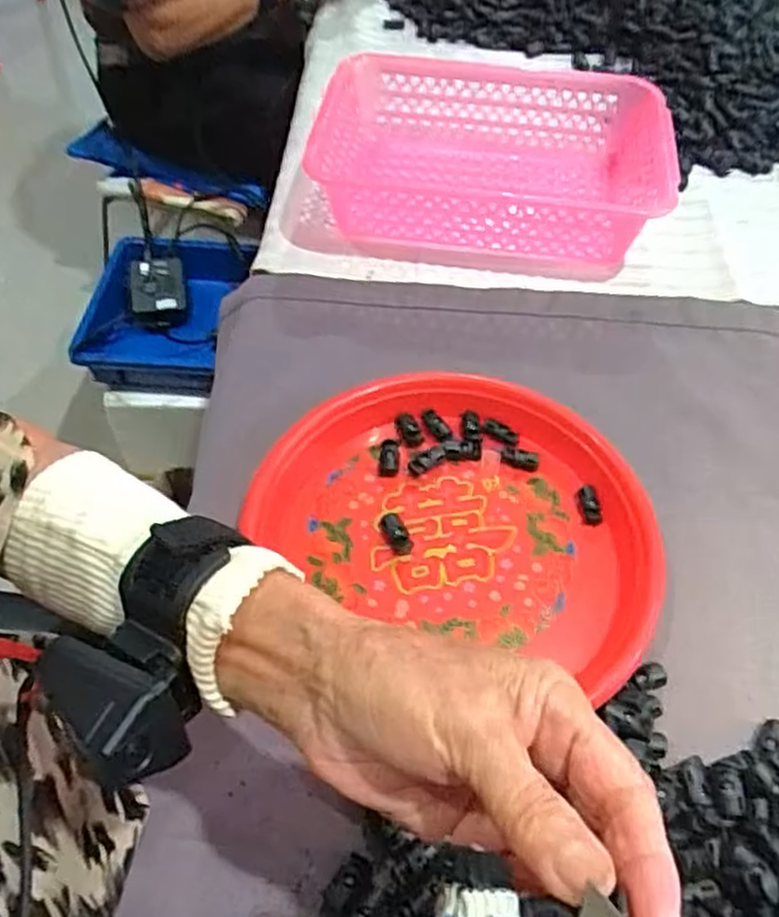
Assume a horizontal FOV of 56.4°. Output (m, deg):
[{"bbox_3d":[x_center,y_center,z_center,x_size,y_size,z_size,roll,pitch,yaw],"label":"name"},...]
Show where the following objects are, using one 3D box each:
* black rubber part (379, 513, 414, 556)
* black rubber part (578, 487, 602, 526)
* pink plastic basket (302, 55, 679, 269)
[{"bbox_3d":[0.005,0.050,0.471,0.015,0.007,0.030,-18,56,-14],"label":"black rubber part"},{"bbox_3d":[0.135,0.032,0.488,0.011,0.006,0.027,-10,72,-8],"label":"black rubber part"},{"bbox_3d":[0.092,-0.278,0.673,0.319,0.072,0.225,8,54,5],"label":"pink plastic basket"}]

